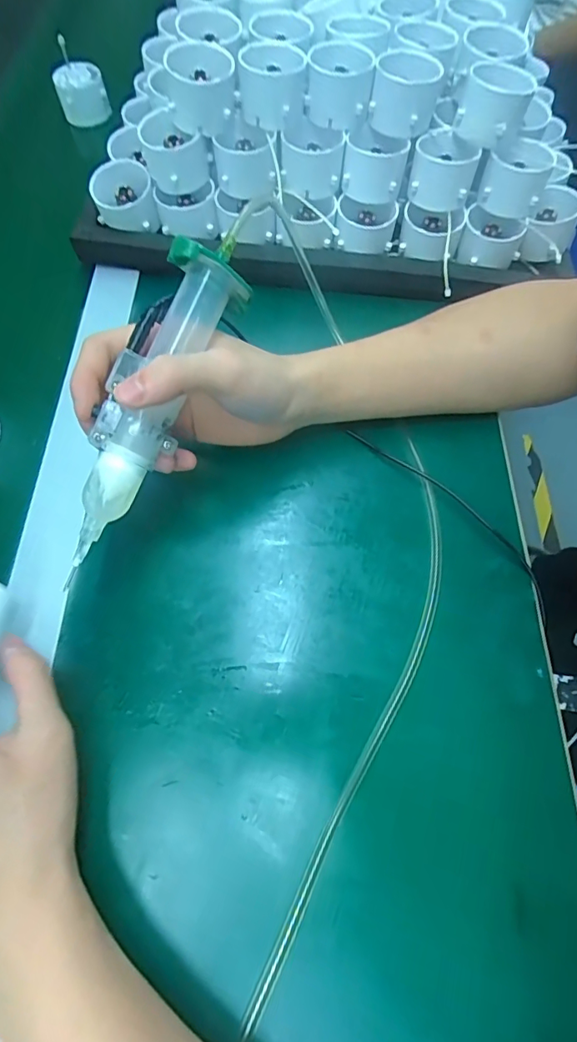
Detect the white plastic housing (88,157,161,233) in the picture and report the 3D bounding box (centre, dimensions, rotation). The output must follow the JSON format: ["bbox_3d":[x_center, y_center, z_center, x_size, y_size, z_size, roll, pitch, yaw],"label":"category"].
[{"bbox_3d":[-0.139,-0.276,0.419,0.050,0.030,0.055,-11,65,-4],"label":"white plastic housing"}]

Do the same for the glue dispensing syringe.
[{"bbox_3d":[-0.078,-0.061,0.262,0.045,0.038,0.178,21,81,10],"label":"glue dispensing syringe"}]

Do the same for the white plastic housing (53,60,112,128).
[{"bbox_3d":[-0.227,-0.472,0.545,0.053,0.043,0.045,-18,66,-8],"label":"white plastic housing"}]

